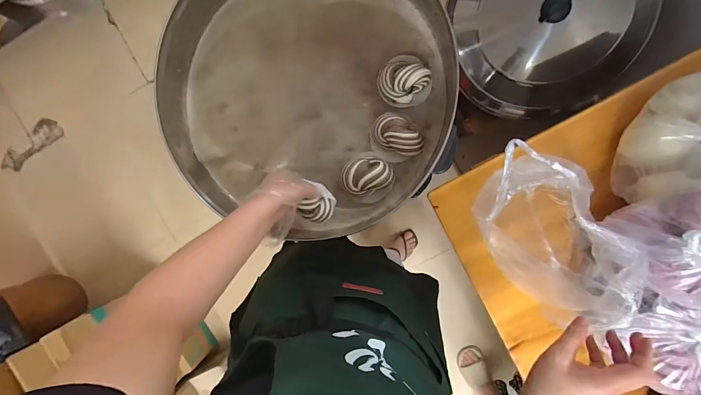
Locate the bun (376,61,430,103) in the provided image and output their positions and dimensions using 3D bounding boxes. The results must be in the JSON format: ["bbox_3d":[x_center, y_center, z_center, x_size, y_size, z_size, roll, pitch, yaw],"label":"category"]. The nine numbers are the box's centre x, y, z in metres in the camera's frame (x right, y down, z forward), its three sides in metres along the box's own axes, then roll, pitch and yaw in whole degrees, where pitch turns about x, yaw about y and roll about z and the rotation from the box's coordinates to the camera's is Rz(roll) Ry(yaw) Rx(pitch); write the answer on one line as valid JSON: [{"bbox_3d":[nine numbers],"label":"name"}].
[{"bbox_3d":[0.095,-0.208,0.593,0.094,0.043,0.072,15,95,4],"label":"bun"}]

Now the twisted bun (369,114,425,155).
[{"bbox_3d":[0.087,-0.117,0.599,0.098,0.030,0.063,19,96,3],"label":"twisted bun"}]

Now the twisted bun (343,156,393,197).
[{"bbox_3d":[0.031,-0.042,0.609,0.094,0.036,0.072,-18,92,6],"label":"twisted bun"}]

